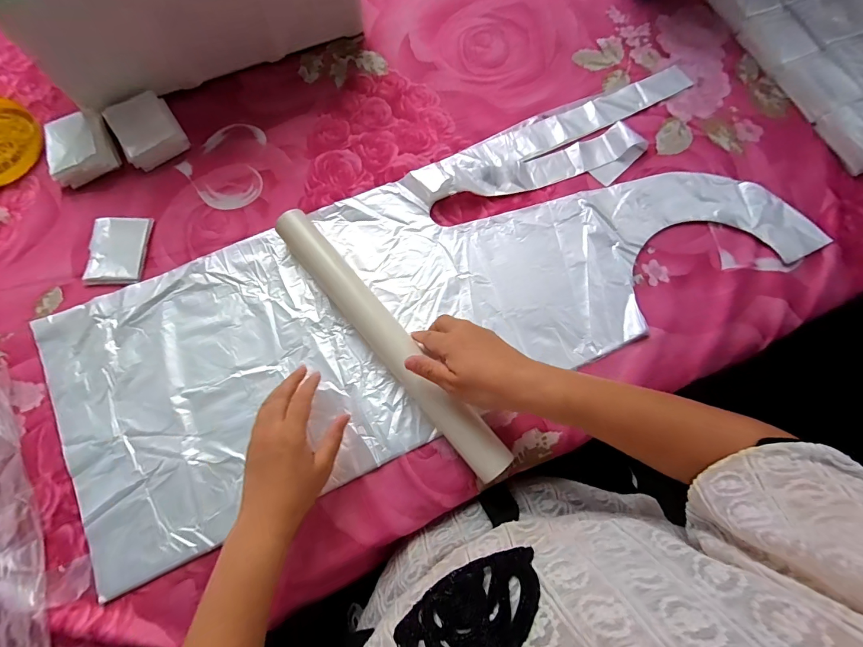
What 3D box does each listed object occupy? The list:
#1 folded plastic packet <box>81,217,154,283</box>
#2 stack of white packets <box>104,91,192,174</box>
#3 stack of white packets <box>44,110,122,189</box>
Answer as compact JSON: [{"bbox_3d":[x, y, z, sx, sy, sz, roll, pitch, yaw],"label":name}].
[{"bbox_3d":[-0.378,-0.089,0.465,0.067,0.007,0.089,-3,74,-1],"label":"folded plastic packet"},{"bbox_3d":[-0.370,-0.253,0.502,0.075,0.033,0.086,-33,77,-9],"label":"stack of white packets"},{"bbox_3d":[-0.438,-0.222,0.484,0.072,0.030,0.089,-16,75,-5],"label":"stack of white packets"}]

